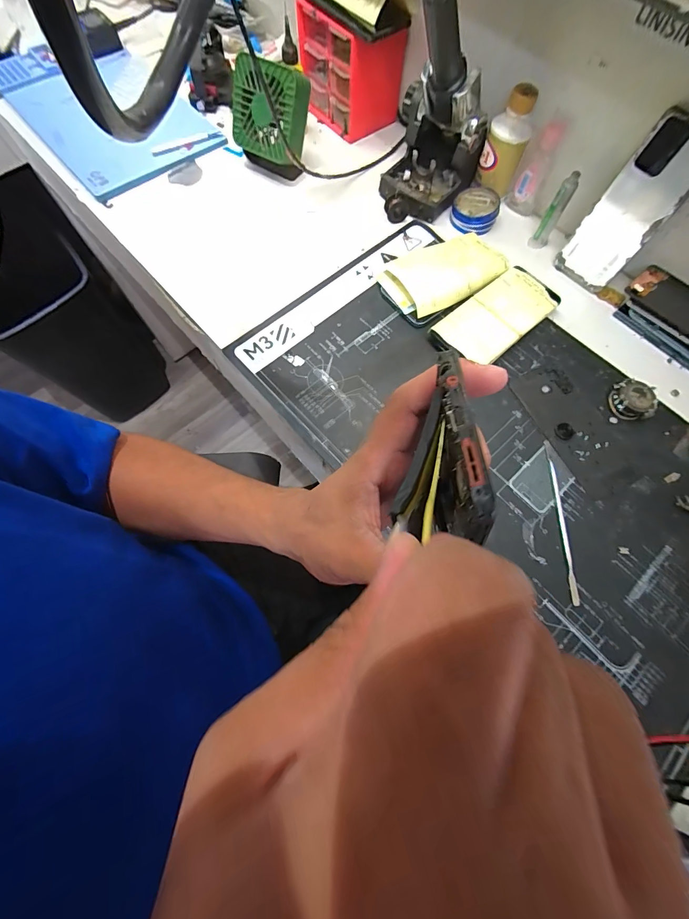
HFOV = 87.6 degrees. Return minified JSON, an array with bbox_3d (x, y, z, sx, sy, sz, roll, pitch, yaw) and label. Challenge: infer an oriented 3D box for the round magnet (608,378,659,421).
[{"bbox_3d":[0.320,-0.066,0.400,0.036,0.025,0.043,-7,70,-5],"label":"round magnet"}]

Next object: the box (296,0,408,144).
[{"bbox_3d":[0.004,-0.578,0.534,0.093,0.119,0.123,-37,75,-12],"label":"box"}]

